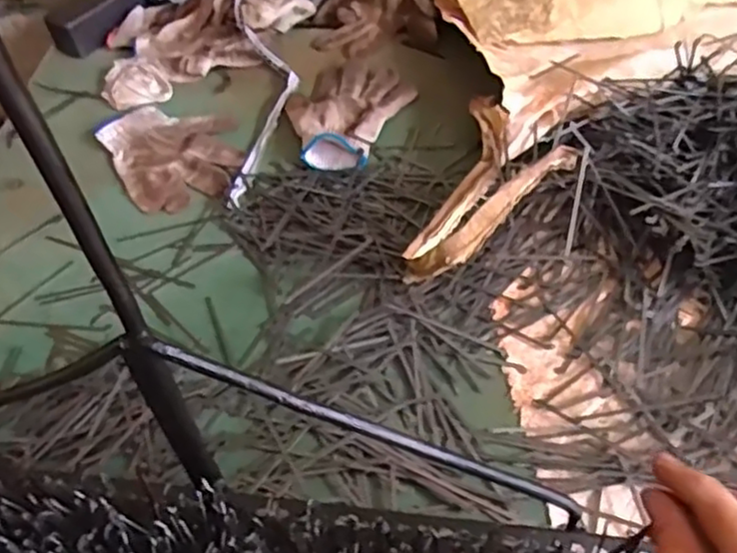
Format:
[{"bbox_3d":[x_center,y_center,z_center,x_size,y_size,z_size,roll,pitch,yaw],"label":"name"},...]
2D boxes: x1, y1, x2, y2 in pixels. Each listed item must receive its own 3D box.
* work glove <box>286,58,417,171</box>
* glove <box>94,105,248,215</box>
[{"bbox_3d":[-0.028,-0.190,0.779,0.121,0.025,0.186,18,52,20],"label":"work glove"},{"bbox_3d":[-0.211,-0.141,0.765,0.136,0.013,0.180,-26,51,-17],"label":"glove"}]

